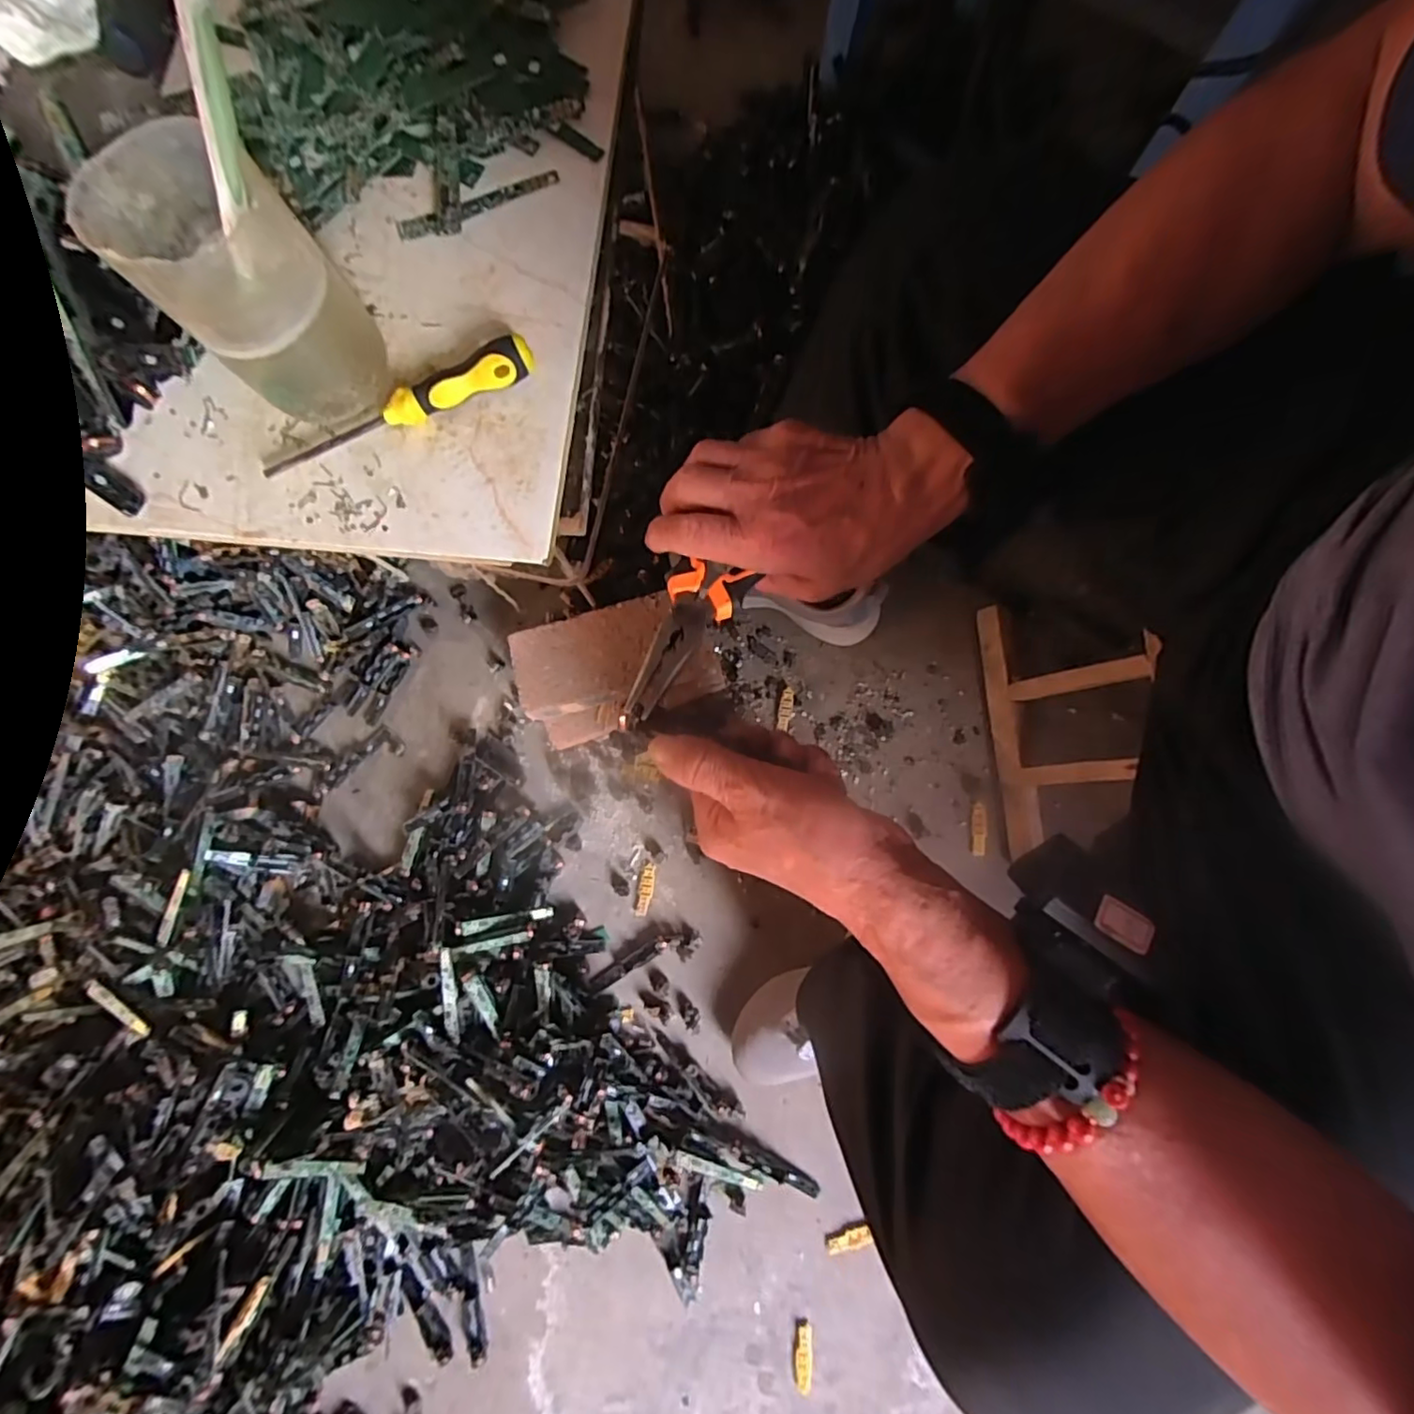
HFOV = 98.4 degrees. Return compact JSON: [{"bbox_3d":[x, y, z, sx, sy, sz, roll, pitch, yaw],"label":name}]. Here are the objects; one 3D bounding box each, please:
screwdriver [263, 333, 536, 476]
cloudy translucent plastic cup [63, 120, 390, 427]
[{"bbox_3d":[-0.168,-0.164,0.334,0.154,0.023,0.017,-24,79,0],"label":"screwdriver"},{"bbox_3d":[-0.222,-0.205,0.300,0.075,0.097,0.078,-1,80,4],"label":"cloudy translucent plastic cup"}]

